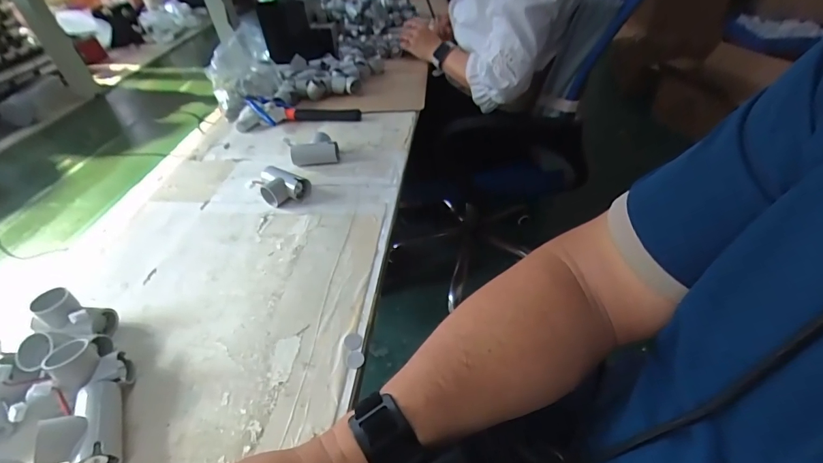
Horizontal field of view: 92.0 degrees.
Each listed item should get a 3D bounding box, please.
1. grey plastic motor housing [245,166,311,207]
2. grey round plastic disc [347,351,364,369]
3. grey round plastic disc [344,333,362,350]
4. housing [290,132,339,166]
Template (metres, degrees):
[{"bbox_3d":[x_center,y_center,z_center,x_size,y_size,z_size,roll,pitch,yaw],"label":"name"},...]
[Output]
[{"bbox_3d":[-0.200,-0.071,0.595,0.086,0.032,0.056,28,52,33],"label":"grey plastic motor housing"},{"bbox_3d":[-0.055,0.126,0.391,0.016,0.004,0.018,-20,43,-14],"label":"grey round plastic disc"},{"bbox_3d":[-0.059,0.111,0.405,0.018,0.004,0.019,-4,42,3],"label":"grey round plastic disc"},{"bbox_3d":[-0.160,-0.135,0.659,0.079,0.038,0.044,-7,42,-1],"label":"housing"}]

